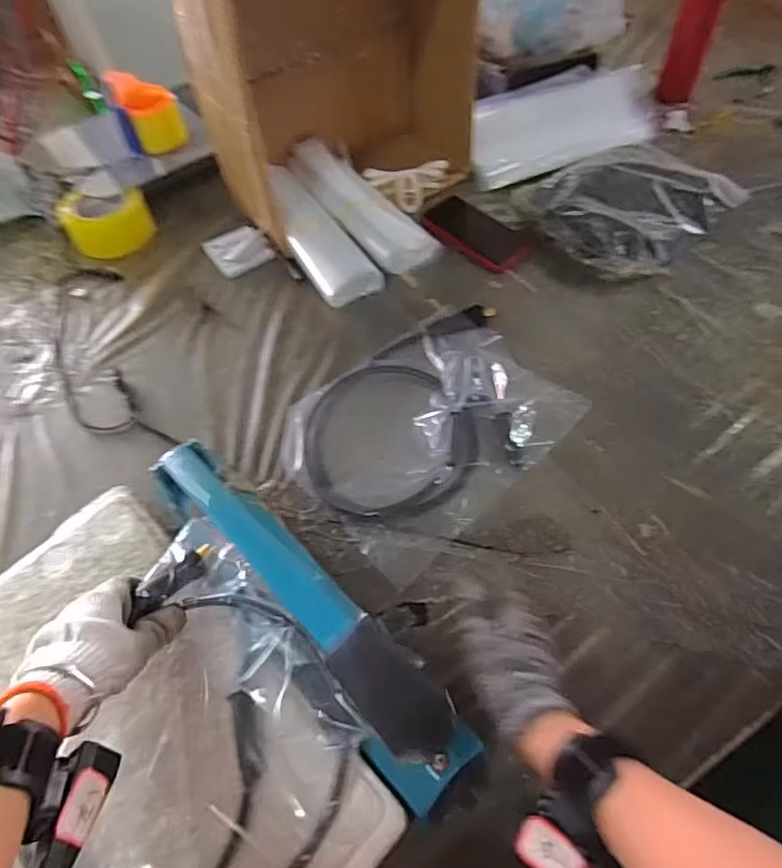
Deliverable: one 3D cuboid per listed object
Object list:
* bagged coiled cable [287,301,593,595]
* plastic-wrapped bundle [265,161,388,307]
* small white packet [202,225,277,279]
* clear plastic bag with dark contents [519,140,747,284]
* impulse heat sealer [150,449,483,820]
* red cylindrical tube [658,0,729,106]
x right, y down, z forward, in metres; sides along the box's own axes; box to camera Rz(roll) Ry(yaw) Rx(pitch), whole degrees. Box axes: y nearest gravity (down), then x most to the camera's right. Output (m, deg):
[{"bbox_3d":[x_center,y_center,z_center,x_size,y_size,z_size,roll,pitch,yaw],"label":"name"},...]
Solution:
[{"bbox_3d":[0.041,-0.017,0.668,0.306,0.027,0.243,-38,61,-20],"label":"bagged coiled cable"},{"bbox_3d":[-0.114,-0.298,0.832,0.090,0.030,0.263,-27,71,-14],"label":"plastic-wrapped bundle"},{"bbox_3d":[-0.230,-0.279,0.858,0.080,0.025,0.095,-29,58,-15],"label":"small white packet"},{"bbox_3d":[0.336,-0.334,0.833,0.257,0.065,0.219,-33,59,-18],"label":"clear plastic bag with dark contents"},{"bbox_3d":[-0.086,0.118,0.450,0.063,0.134,0.357,-38,63,-20],"label":"impulse heat sealer"},{"bbox_3d":[0.514,-0.688,0.972,0.068,0.235,0.060,18,59,16],"label":"red cylindrical tube"}]

